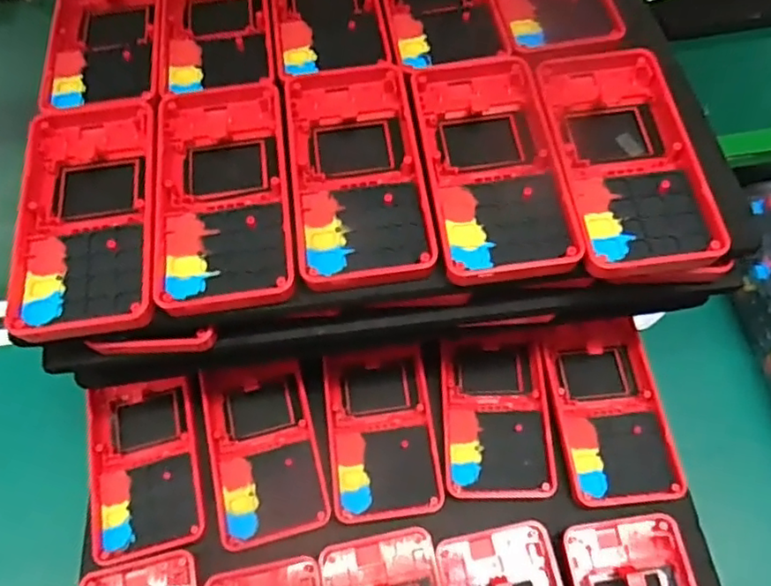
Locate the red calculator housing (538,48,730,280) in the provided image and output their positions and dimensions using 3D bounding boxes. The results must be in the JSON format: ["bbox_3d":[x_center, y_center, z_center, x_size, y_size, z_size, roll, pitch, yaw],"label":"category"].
[{"bbox_3d":[0.115,-0.068,0.296,0.062,0.017,0.125,-5,60,0],"label":"red calculator housing"}]

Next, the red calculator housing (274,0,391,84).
[{"bbox_3d":[-0.035,-0.170,0.362,0.059,0.016,0.119,-7,60,-1],"label":"red calculator housing"}]

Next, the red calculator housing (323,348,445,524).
[{"bbox_3d":[-0.003,0.084,0.367,0.063,0.015,0.098,-7,60,-1],"label":"red calculator housing"}]

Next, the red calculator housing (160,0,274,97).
[{"bbox_3d":[-0.098,-0.158,0.357,0.061,0.014,0.122,-9,60,-2],"label":"red calculator housing"}]

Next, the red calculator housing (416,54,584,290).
[{"bbox_3d":[0.050,-0.064,0.299,0.060,0.017,0.125,-6,60,0],"label":"red calculator housing"}]

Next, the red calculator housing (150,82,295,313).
[{"bbox_3d":[-0.080,-0.053,0.298,0.062,0.015,0.129,-8,60,-2],"label":"red calculator housing"}]

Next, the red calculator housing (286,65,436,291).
[{"bbox_3d":[-0.015,-0.063,0.300,0.062,0.014,0.128,-6,60,0],"label":"red calculator housing"}]

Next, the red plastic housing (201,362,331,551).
[{"bbox_3d":[-0.074,0.089,0.367,0.062,0.018,0.112,-16,58,-1],"label":"red plastic housing"}]

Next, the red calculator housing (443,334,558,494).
[{"bbox_3d":[0.067,0.071,0.364,0.062,0.016,0.096,0,60,3],"label":"red calculator housing"}]

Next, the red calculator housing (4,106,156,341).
[{"bbox_3d":[-0.141,-0.040,0.295,0.063,0.017,0.128,-8,60,-2],"label":"red calculator housing"}]

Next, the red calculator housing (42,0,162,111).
[{"bbox_3d":[-0.158,-0.144,0.355,0.061,0.024,0.121,-10,60,-3],"label":"red calculator housing"}]

